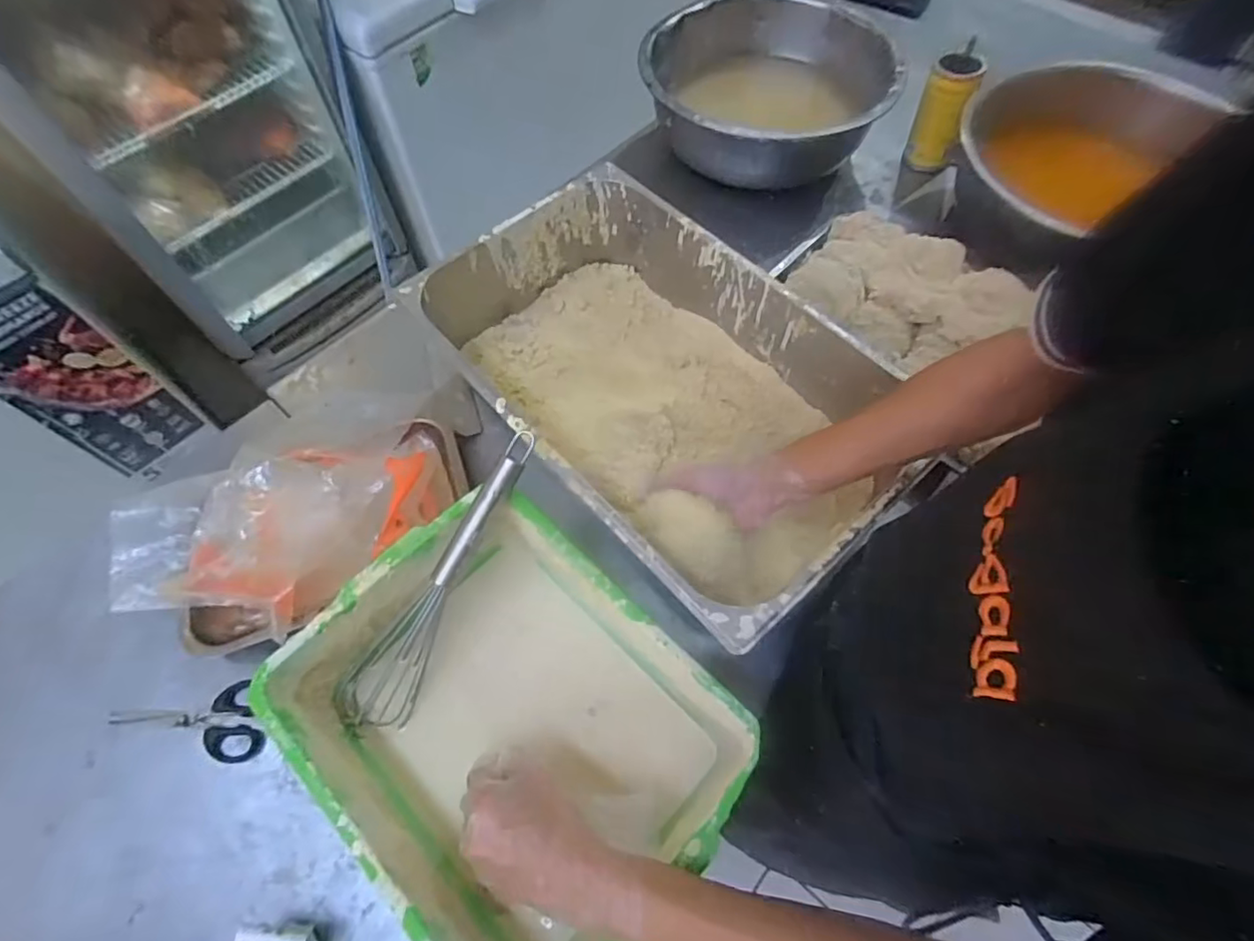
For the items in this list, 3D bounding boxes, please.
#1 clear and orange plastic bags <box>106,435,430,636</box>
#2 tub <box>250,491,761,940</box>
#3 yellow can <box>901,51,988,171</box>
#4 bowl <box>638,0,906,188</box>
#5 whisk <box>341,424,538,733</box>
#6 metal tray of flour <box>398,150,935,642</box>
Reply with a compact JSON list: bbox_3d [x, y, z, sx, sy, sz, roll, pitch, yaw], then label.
[{"bbox_3d":[-0.352,0.061,0.619,0.324,0.059,0.195,-19,64,-9],"label":"clear and orange plastic bags"},{"bbox_3d":[-0.095,0.214,0.518,0.335,0.116,0.263,41,70,19],"label":"tub"},{"bbox_3d":[0.468,-0.528,0.903,0.074,0.148,0.065,23,65,12],"label":"yellow can"},{"bbox_3d":[0.210,-0.569,0.921,0.350,0.130,0.365,0,63,0],"label":"bowl"},{"bbox_3d":[-0.166,0.103,0.557,0.063,0.058,0.301,33,98,16],"label":"whisk"},{"bbox_3d":[0.043,-0.092,0.655,0.317,0.128,0.503,-36,68,-17],"label":"metal tray of flour"}]

